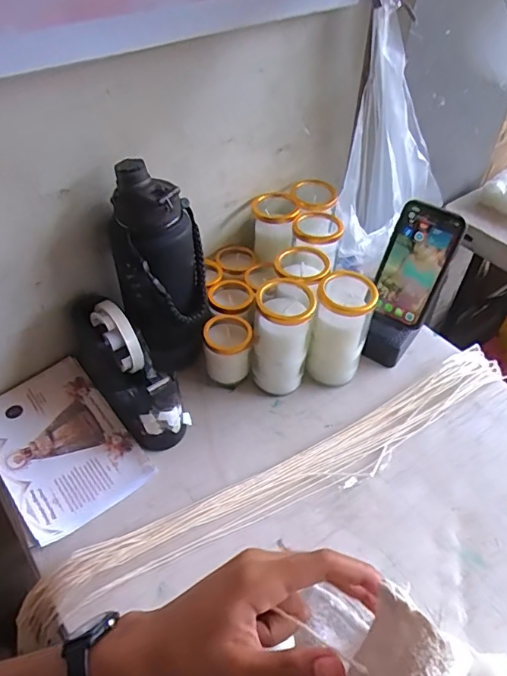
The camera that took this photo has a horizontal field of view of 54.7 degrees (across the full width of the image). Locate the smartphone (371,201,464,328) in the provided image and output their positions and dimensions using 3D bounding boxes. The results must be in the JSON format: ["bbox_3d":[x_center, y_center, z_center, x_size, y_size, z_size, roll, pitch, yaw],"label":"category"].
[{"bbox_3d":[0.201,-0.088,0.614,0.075,0.151,0.014,27,26,21],"label":"smartphone"}]

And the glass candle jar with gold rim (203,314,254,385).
[{"bbox_3d":[-0.034,0.017,0.627,0.057,0.076,0.056,1,46,-1],"label":"glass candle jar with gold rim"}]

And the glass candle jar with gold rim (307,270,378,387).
[{"bbox_3d":[0.108,-0.008,0.612,0.068,0.146,0.061,21,49,17],"label":"glass candle jar with gold rim"}]

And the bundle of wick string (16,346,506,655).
[{"bbox_3d":[0.069,0.142,0.552,0.640,0.019,0.069,-22,51,-22],"label":"bundle of wick string"}]

